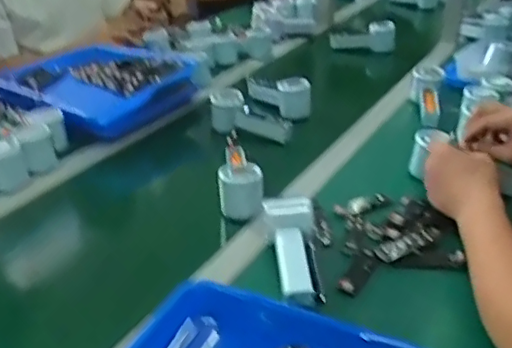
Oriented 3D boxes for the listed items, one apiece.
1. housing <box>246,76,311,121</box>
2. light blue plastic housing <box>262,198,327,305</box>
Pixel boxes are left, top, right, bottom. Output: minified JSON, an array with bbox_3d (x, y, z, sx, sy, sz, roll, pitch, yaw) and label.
[{"bbox_3d":[0.040,-0.161,1.097,0.047,0.067,0.165,-20,35,-31],"label":"housing"},{"bbox_3d":[0.045,0.088,0.662,0.057,0.026,0.140,-4,50,-6],"label":"light blue plastic housing"}]

